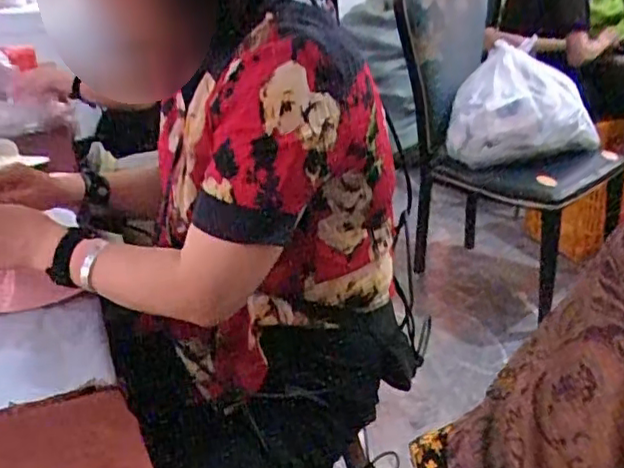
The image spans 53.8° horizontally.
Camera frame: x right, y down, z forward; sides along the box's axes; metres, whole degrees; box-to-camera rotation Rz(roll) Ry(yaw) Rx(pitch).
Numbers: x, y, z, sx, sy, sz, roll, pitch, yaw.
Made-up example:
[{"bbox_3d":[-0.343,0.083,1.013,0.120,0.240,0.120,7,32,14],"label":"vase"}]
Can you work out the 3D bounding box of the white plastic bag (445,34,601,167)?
[{"bbox_3d":[0.608,-0.383,1.770,0.386,0.293,0.250,-13,26,-24],"label":"white plastic bag"}]

